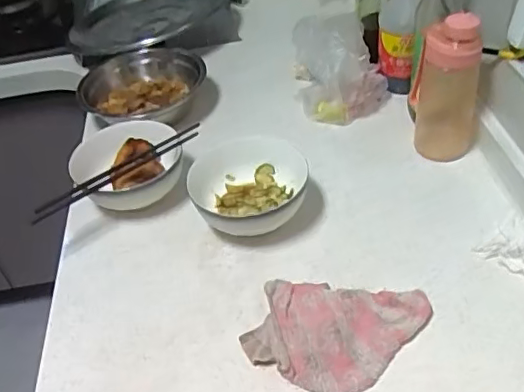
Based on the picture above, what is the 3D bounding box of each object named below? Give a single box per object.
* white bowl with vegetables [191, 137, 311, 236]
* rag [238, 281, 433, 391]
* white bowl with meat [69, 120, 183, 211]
[{"bbox_3d":[-0.014,0.001,0.712,0.139,0.070,0.133,-4,43,4],"label":"white bowl with vegetables"},{"bbox_3d":[0.075,0.141,0.580,0.179,0.035,0.120,5,45,14],"label":"rag"},{"bbox_3d":[-0.182,-0.037,0.768,0.139,0.074,0.140,-4,43,4],"label":"white bowl with meat"}]

